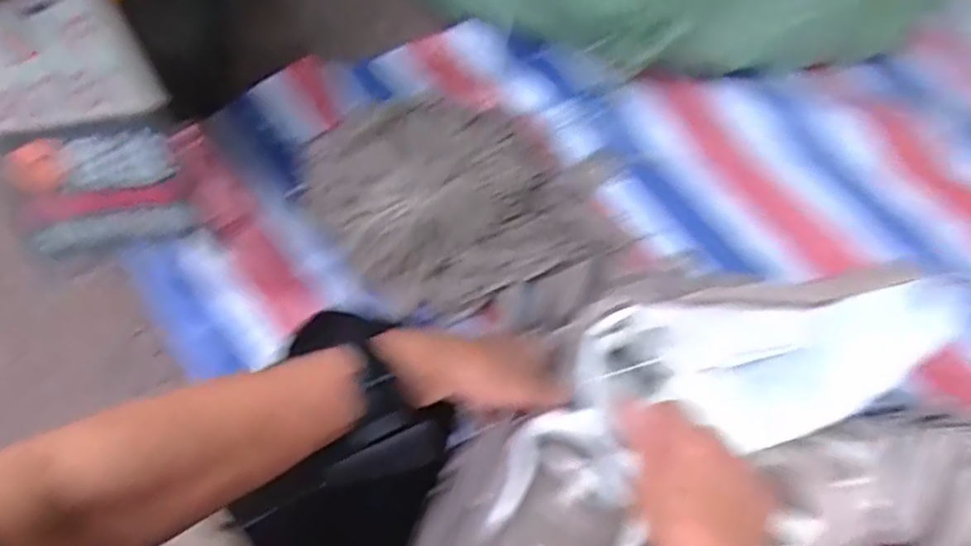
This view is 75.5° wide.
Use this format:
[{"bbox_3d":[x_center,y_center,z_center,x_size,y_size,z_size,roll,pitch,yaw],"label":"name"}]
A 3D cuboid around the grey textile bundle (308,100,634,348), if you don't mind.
[{"bbox_3d":[-0.034,-0.108,0.864,0.471,0.131,0.296,10,64,2],"label":"grey textile bundle"}]

